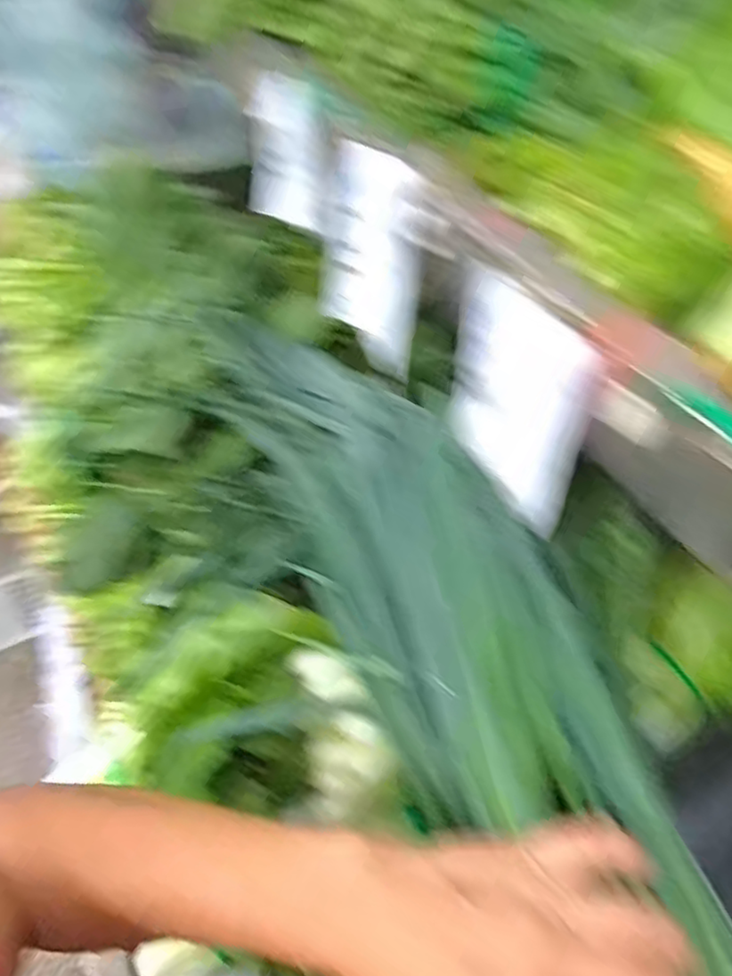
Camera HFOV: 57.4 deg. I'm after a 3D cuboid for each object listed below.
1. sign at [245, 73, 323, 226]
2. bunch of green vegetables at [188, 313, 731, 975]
[{"bbox_3d":[-0.081,-0.339,0.678,0.075,0.126,0.009,10,31,8],"label":"sign"},{"bbox_3d":[0.077,0.133,0.423,0.137,0.136,0.688,-19,59,-19],"label":"bunch of green vegetables"}]

